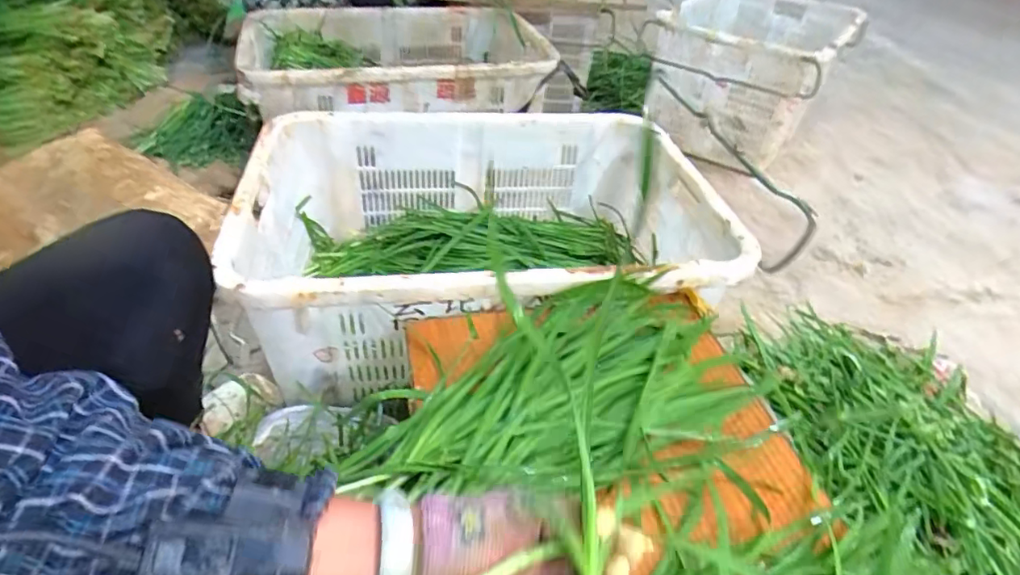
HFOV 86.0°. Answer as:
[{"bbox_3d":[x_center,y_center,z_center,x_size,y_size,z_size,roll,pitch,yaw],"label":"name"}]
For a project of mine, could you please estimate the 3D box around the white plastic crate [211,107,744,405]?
[{"bbox_3d":[-0.036,-0.084,0.840,0.654,0.217,0.447,-5,45,-8],"label":"white plastic crate"}]

